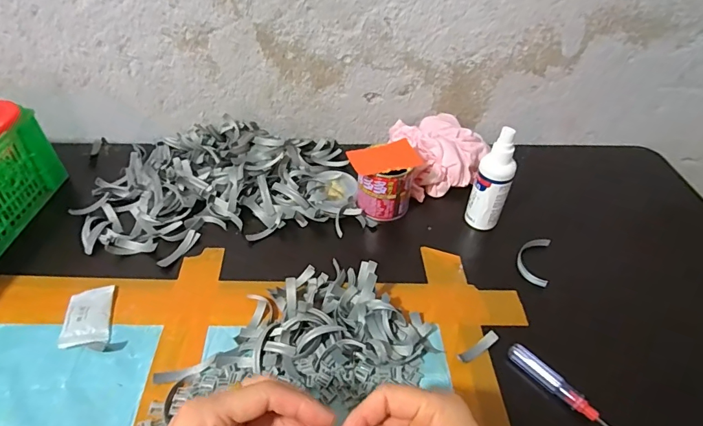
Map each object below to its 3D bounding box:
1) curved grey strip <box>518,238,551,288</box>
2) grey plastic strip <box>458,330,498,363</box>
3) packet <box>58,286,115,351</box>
[{"bbox_3d":[0.205,0.054,0.483,0.032,0.012,0.071,15,44,14],"label":"curved grey strip"},{"bbox_3d":[0.118,0.126,0.400,0.044,0.008,0.010,-24,48,-25],"label":"grey plastic strip"},{"bbox_3d":[-0.251,0.100,0.409,0.040,0.010,0.074,-10,44,-13],"label":"packet"}]

